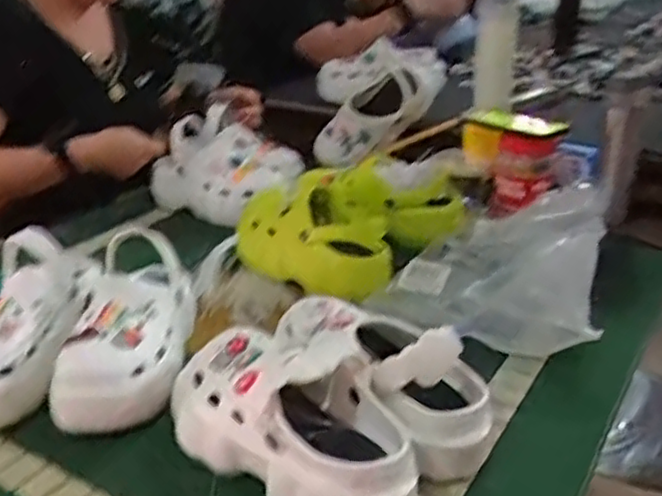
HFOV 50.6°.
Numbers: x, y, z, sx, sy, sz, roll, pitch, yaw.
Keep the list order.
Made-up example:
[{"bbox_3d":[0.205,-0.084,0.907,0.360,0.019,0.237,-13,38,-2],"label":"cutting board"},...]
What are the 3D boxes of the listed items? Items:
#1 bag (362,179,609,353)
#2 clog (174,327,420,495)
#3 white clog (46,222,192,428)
[{"bbox_3d":[0.216,0.007,0.896,0.252,0.109,0.274,10,29,23],"label":"bag"},{"bbox_3d":[-0.036,0.147,0.608,0.257,0.114,0.120,20,34,36],"label":"clog"},{"bbox_3d":[-0.209,0.087,0.728,0.112,0.083,0.224,4,44,8],"label":"white clog"}]

